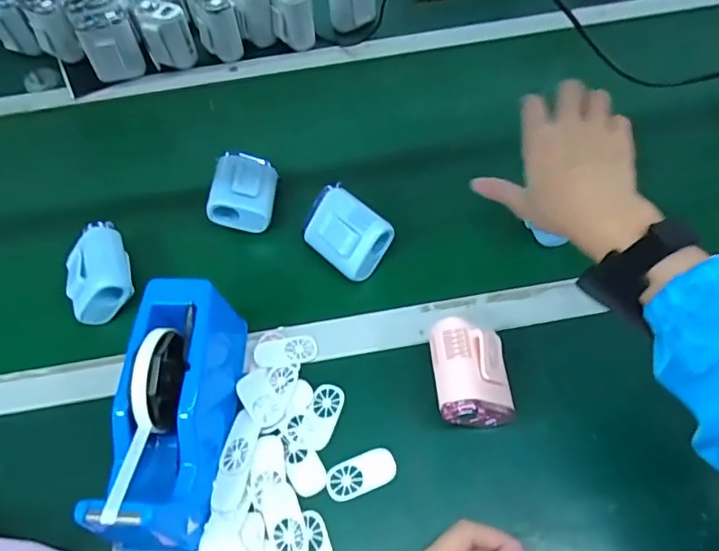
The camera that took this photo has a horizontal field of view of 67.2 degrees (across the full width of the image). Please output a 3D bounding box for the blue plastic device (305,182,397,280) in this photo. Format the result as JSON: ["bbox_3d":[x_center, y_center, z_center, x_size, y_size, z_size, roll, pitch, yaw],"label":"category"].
[{"bbox_3d":[-0.014,-0.044,0.551,0.082,0.039,0.069,36,102,25],"label":"blue plastic device"}]

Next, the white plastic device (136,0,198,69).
[{"bbox_3d":[-0.267,-0.335,0.758,0.060,0.087,0.049,-21,58,-7],"label":"white plastic device"}]

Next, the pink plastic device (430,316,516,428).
[{"bbox_3d":[0.093,0.085,0.458,0.060,0.055,0.080,-8,57,1],"label":"pink plastic device"}]

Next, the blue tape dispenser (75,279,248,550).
[{"bbox_3d":[-0.151,0.107,0.436,0.071,0.105,0.192,3,58,8],"label":"blue tape dispenser"}]

